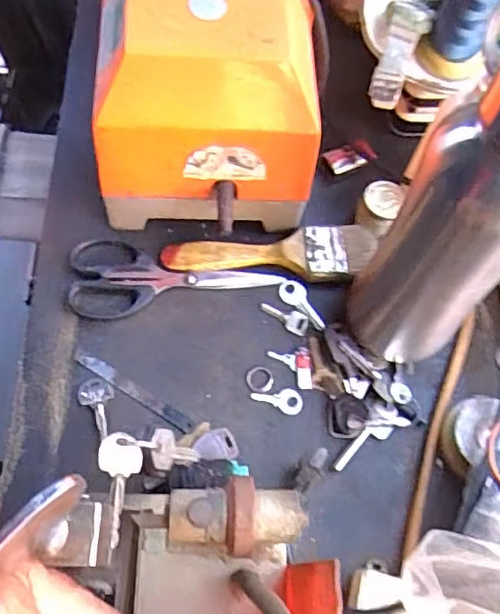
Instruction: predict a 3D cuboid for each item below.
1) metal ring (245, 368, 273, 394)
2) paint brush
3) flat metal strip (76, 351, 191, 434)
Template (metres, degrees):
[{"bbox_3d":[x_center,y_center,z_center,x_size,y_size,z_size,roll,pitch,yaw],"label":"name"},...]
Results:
[{"bbox_3d":[0.007,0.057,0.444,0.022,0.004,0.020,0,67,-1],"label":"metal ring"},{"bbox_3d":[0.017,-0.043,0.475,0.174,0.018,0.046,-6,67,-4],"label":"paint brush"},{"bbox_3d":[-0.089,0.063,0.430,0.104,0.004,0.012,33,69,7],"label":"flat metal strip"}]

